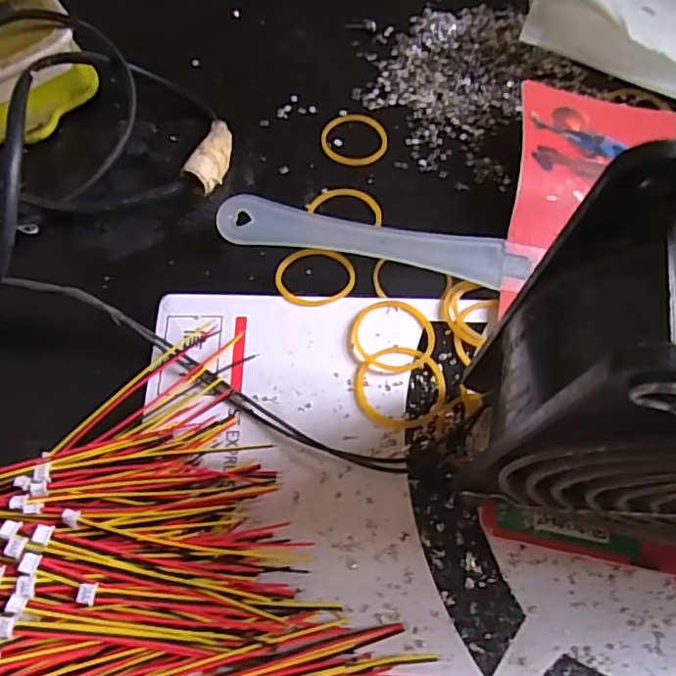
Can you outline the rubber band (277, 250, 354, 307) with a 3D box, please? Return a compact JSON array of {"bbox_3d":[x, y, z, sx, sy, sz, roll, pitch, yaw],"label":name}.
[{"bbox_3d":[-0.008,-0.024,0.224,0.030,0.005,0.028,-2,63,-1],"label":"rubber band"}]

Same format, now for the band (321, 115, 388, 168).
[{"bbox_3d":[0.008,-0.091,0.261,0.030,0.004,0.031,7,63,3],"label":"band"}]

